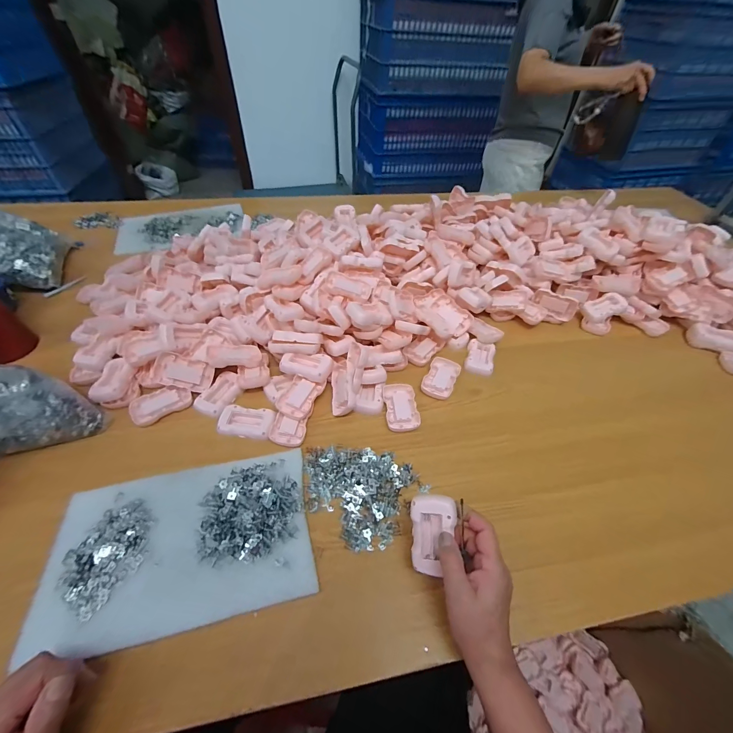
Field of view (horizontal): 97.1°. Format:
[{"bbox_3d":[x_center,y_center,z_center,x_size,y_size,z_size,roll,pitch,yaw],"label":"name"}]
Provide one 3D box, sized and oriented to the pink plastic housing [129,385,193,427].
[{"bbox_3d":[-0.349,0.061,0.548,0.089,0.018,0.056,-32,58,-26],"label":"pink plastic housing"}]

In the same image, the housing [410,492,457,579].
[{"bbox_3d":[0.075,0.198,0.384,0.051,0.018,0.088,12,85,9],"label":"housing"}]

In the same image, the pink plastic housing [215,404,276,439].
[{"bbox_3d":[-0.195,0.090,0.527,0.086,0.014,0.049,8,49,5],"label":"pink plastic housing"}]

